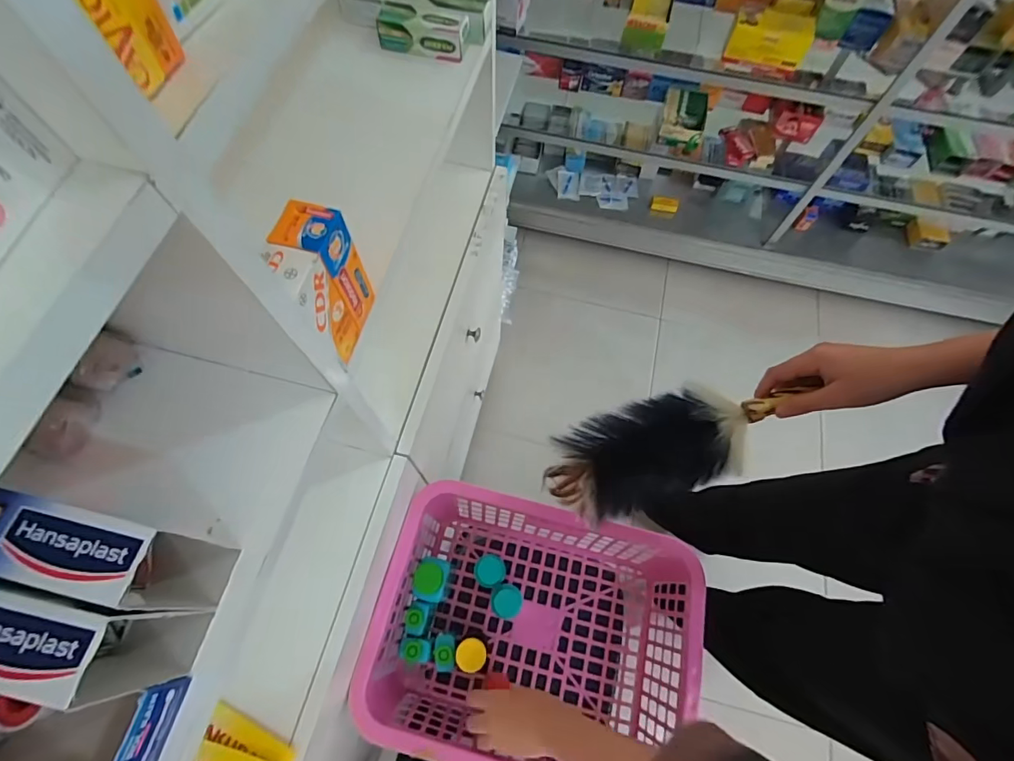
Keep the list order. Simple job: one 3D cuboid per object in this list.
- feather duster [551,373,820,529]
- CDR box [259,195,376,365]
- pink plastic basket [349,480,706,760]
[{"bbox_3d":[0.161,0.063,0.466,0.245,0.073,0.101,-22,70,3],"label":"feather duster"},{"bbox_3d":[-0.140,-0.070,0.341,0.039,0.097,0.071,15,69,5],"label":"CDR box"},{"bbox_3d":[0.033,0.345,0.646,0.407,0.157,0.308,13,68,4],"label":"pink plastic basket"}]

